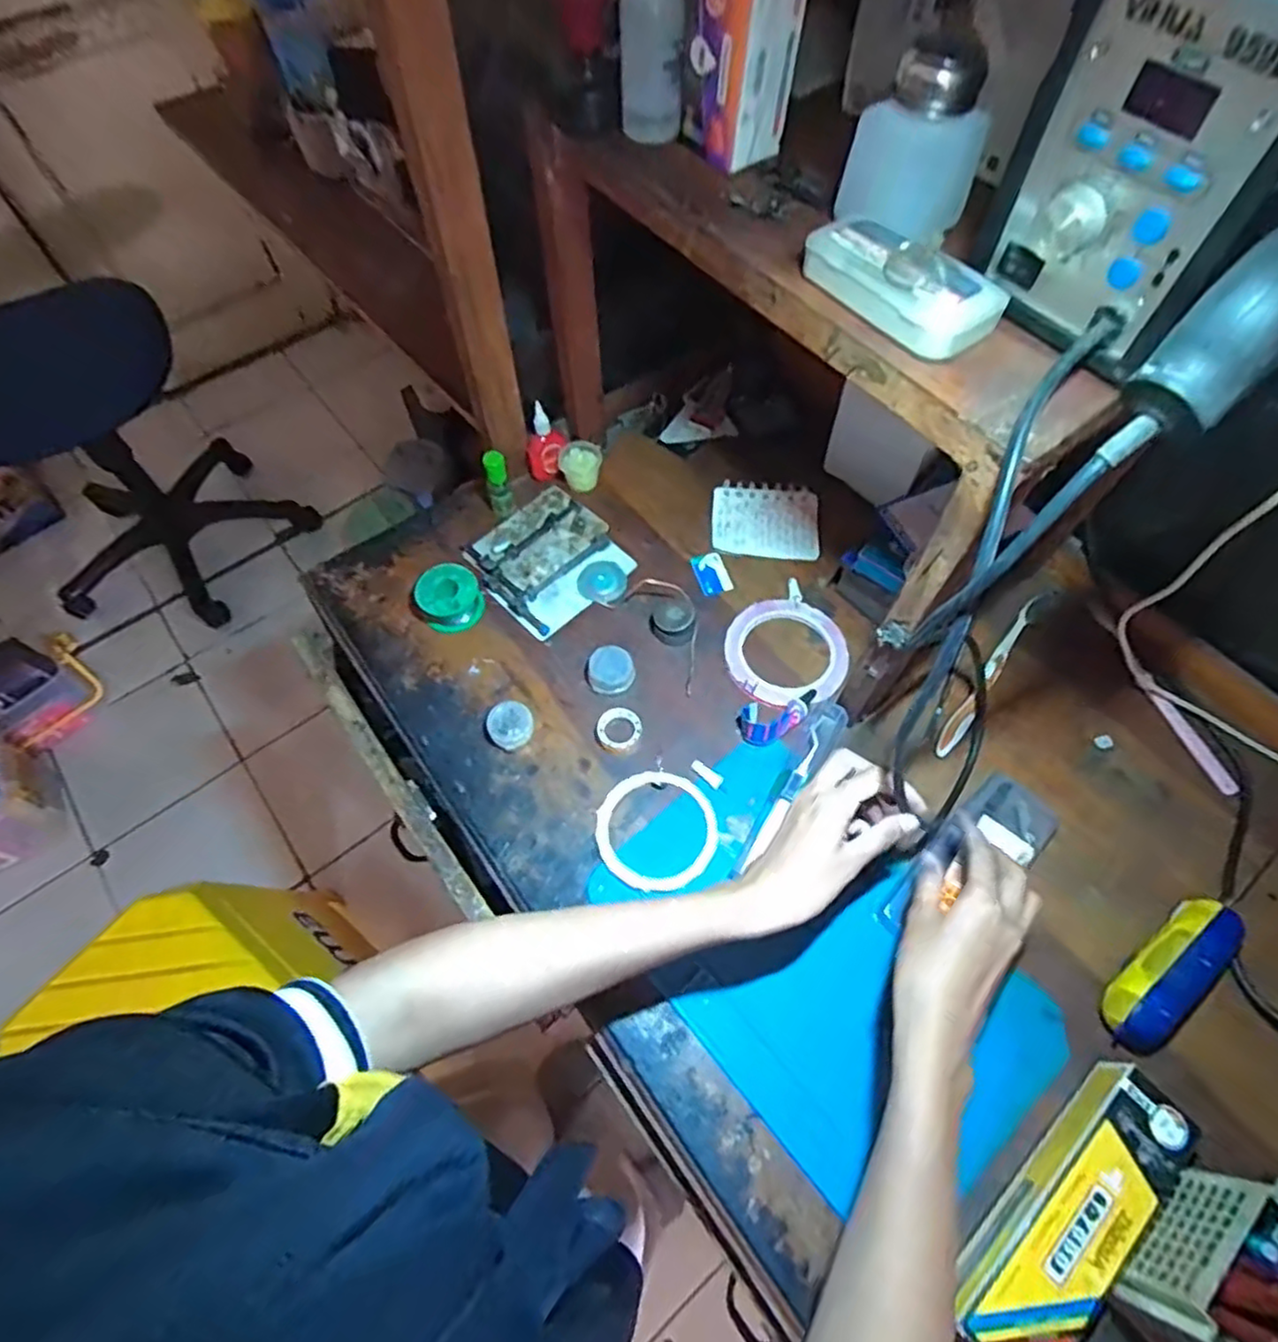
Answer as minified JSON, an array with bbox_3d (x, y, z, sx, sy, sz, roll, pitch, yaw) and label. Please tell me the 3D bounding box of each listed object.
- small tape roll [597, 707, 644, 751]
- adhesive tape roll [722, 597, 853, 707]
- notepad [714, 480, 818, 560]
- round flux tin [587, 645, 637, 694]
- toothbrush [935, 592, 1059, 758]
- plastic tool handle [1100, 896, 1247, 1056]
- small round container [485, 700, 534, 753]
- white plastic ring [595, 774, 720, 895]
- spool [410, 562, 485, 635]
[{"bbox_3d":[-0.016,0.046,0.562,0.034,0.007,0.038,30,67,14],"label":"small tape roll"},{"bbox_3d":[0.126,-0.016,0.600,0.106,0.007,0.103,0,63,0],"label":"adhesive tape roll"},{"bbox_3d":[0.123,-0.147,0.671,0.100,0.006,0.081,6,63,3],"label":"notepad"},{"bbox_3d":[-0.024,0.000,0.584,0.039,0.021,0.038,0,63,0],"label":"round flux tin"},{"bbox_3d":[0.305,-0.001,0.594,0.018,0.016,0.194,37,69,17],"label":"toothbrush"},{"bbox_3d":[0.358,0.203,0.465,0.121,0.037,0.049,-35,68,-16],"label":"plastic tool handle"},{"bbox_3d":[-0.104,0.045,0.564,0.037,0.019,0.036,0,63,0],"label":"small round container"},{"bbox_3d":[0.013,0.120,0.528,0.090,0.004,0.090,0,63,0],"label":"white plastic ring"},{"bbox_3d":[-0.168,-0.065,0.610,0.054,0.027,0.056,0,63,0],"label":"spool"}]

